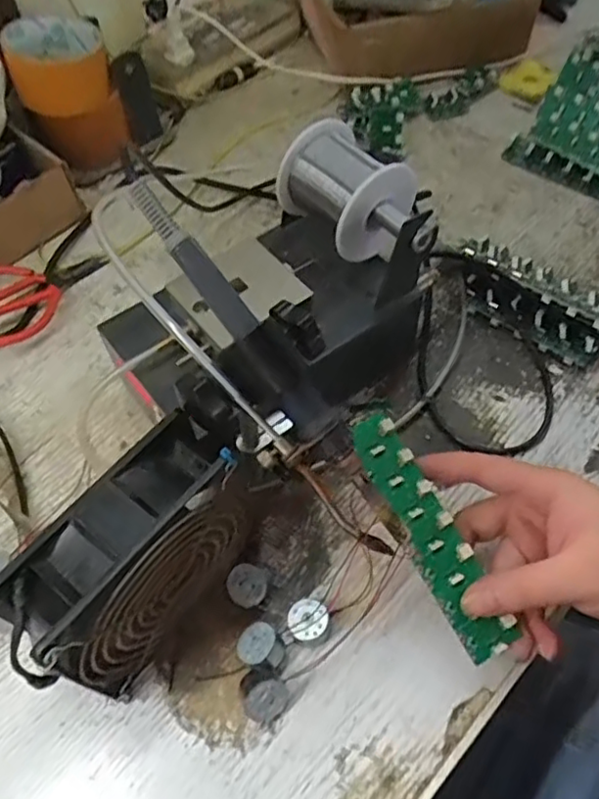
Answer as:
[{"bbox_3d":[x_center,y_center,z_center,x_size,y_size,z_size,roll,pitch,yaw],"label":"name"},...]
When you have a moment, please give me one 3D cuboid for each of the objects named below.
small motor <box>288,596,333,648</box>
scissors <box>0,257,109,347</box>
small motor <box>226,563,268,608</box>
[{"bbox_3d":[0.005,0.126,0.361,0.024,0.016,0.023,-1,56,1],"label":"small motor"},{"bbox_3d":[-0.212,-0.086,0.509,0.120,0.028,0.068,-32,61,-19],"label":"scissors"},{"bbox_3d":[-0.030,0.109,0.370,0.023,0.020,0.021,-1,56,1],"label":"small motor"}]

